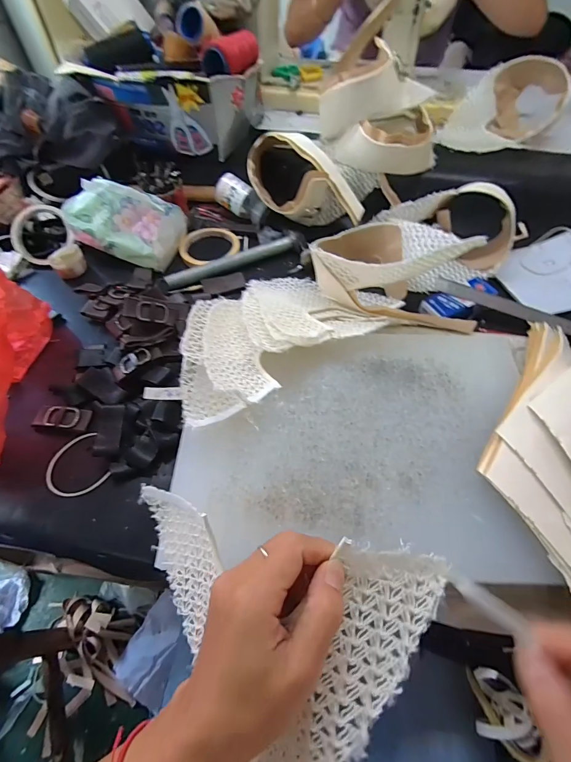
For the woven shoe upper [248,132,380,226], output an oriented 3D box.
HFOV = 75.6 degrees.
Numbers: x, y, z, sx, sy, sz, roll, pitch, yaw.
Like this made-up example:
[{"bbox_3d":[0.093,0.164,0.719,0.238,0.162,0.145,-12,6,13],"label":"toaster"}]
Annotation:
[{"bbox_3d":[0.041,-0.306,0.579,0.198,0.107,0.087,6,57,5],"label":"woven shoe upper"}]

